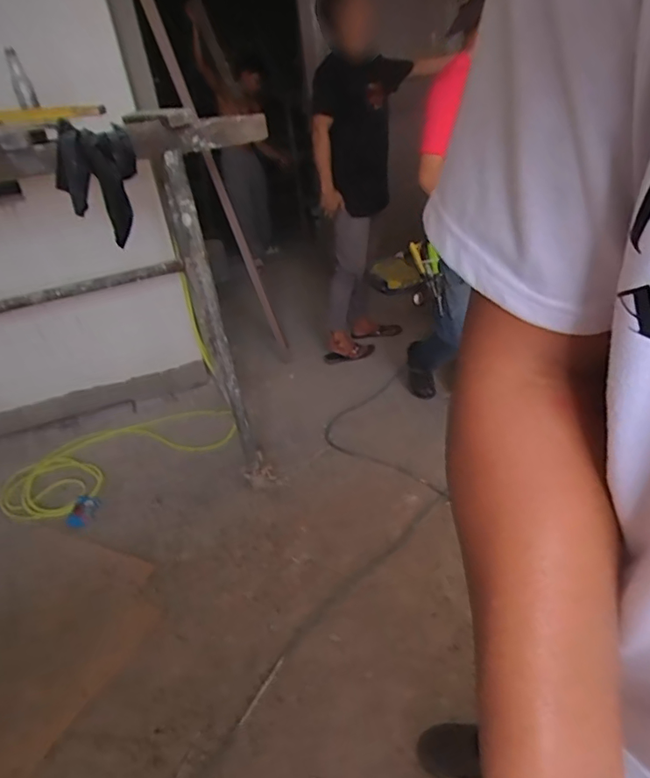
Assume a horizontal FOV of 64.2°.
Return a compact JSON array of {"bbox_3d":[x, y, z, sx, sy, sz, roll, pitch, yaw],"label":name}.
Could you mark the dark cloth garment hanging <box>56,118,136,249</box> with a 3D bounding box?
[{"bbox_3d":[-0.582,-0.557,1.375,0.093,0.273,0.223,15,64,35],"label":"dark cloth garment hanging"}]

